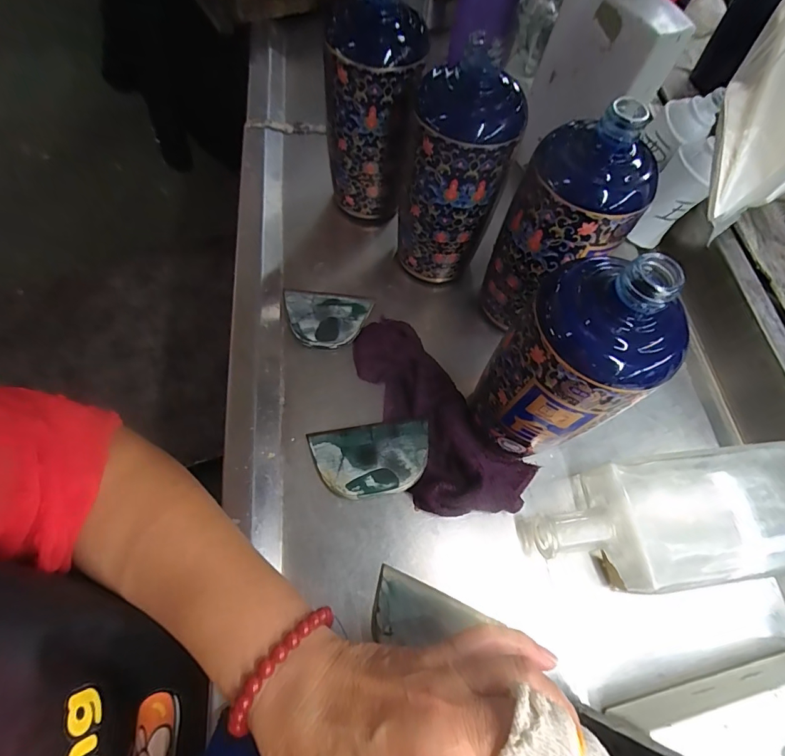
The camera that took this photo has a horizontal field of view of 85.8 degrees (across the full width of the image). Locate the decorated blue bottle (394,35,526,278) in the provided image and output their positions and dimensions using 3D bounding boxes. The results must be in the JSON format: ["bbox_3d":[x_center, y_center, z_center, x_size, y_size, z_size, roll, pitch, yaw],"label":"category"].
[{"bbox_3d":[0.048,-0.156,0.346,0.078,0.169,0.063,15,66,6],"label":"decorated blue bottle"}]

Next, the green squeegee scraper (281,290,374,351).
[{"bbox_3d":[-0.062,-0.055,0.382,0.077,0.006,0.056,5,65,1],"label":"green squeegee scraper"}]

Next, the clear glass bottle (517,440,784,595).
[{"bbox_3d":[0.217,0.106,0.316,0.229,0.048,0.091,-6,66,-4],"label":"clear glass bottle"}]

